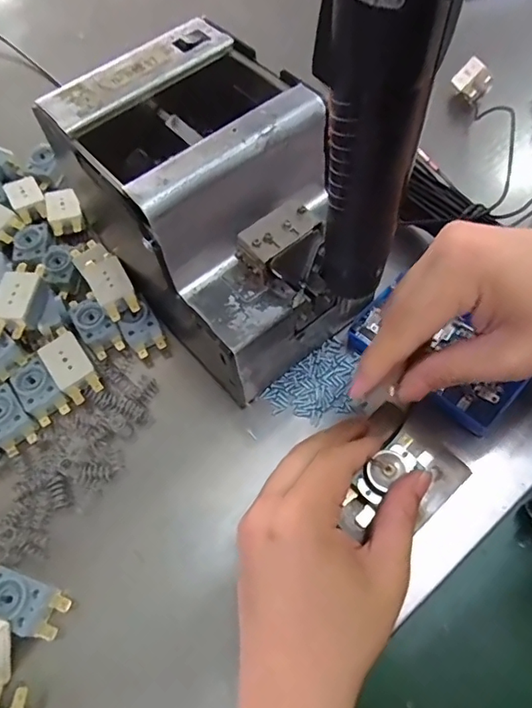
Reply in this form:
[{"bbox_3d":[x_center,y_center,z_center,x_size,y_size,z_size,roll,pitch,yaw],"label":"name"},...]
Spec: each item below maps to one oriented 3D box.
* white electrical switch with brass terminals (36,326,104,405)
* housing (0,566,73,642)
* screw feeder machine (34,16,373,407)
[{"bbox_3d":[-0.139,0.008,0.356,0.027,0.016,0.055,-35,66,-14],"label":"white electrical switch with brass terminals"},{"bbox_3d":[-0.141,0.138,0.285,0.056,0.018,0.025,22,66,14],"label":"housing"},{"bbox_3d":[-0.031,-0.087,0.328,0.124,0.146,0.177,-35,66,-14],"label":"screw feeder machine"}]

